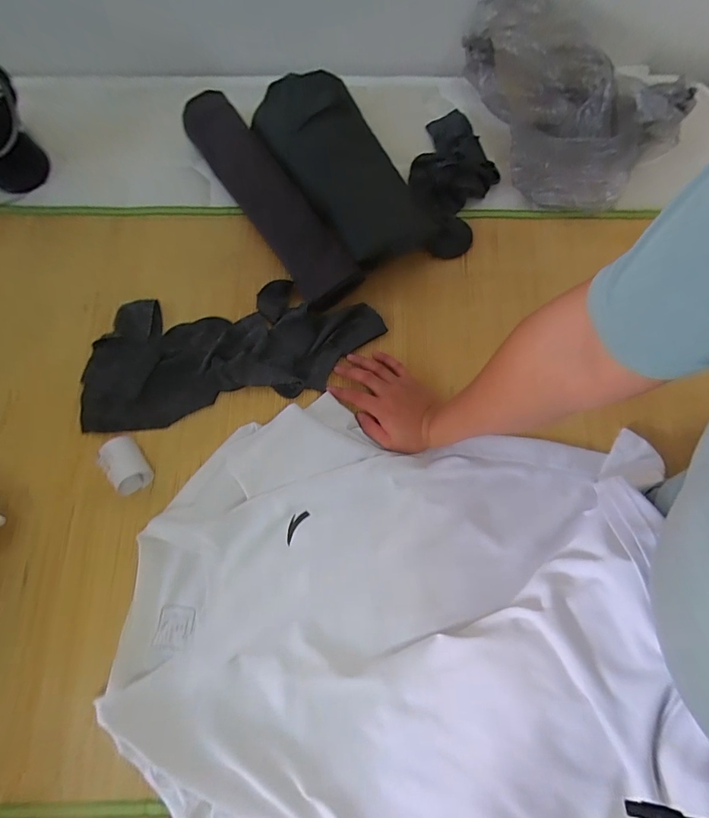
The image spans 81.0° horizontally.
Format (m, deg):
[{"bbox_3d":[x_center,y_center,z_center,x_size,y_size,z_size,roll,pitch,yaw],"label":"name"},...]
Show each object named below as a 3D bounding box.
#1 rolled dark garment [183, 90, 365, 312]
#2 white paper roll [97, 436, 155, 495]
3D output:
[{"bbox_3d":[-0.126,-0.312,0.603,0.088,0.051,0.383,-32,76,-11],"label":"rolled dark garment"},{"bbox_3d":[-0.276,0.066,0.494,0.044,0.033,0.063,-36,77,-12],"label":"white paper roll"}]

